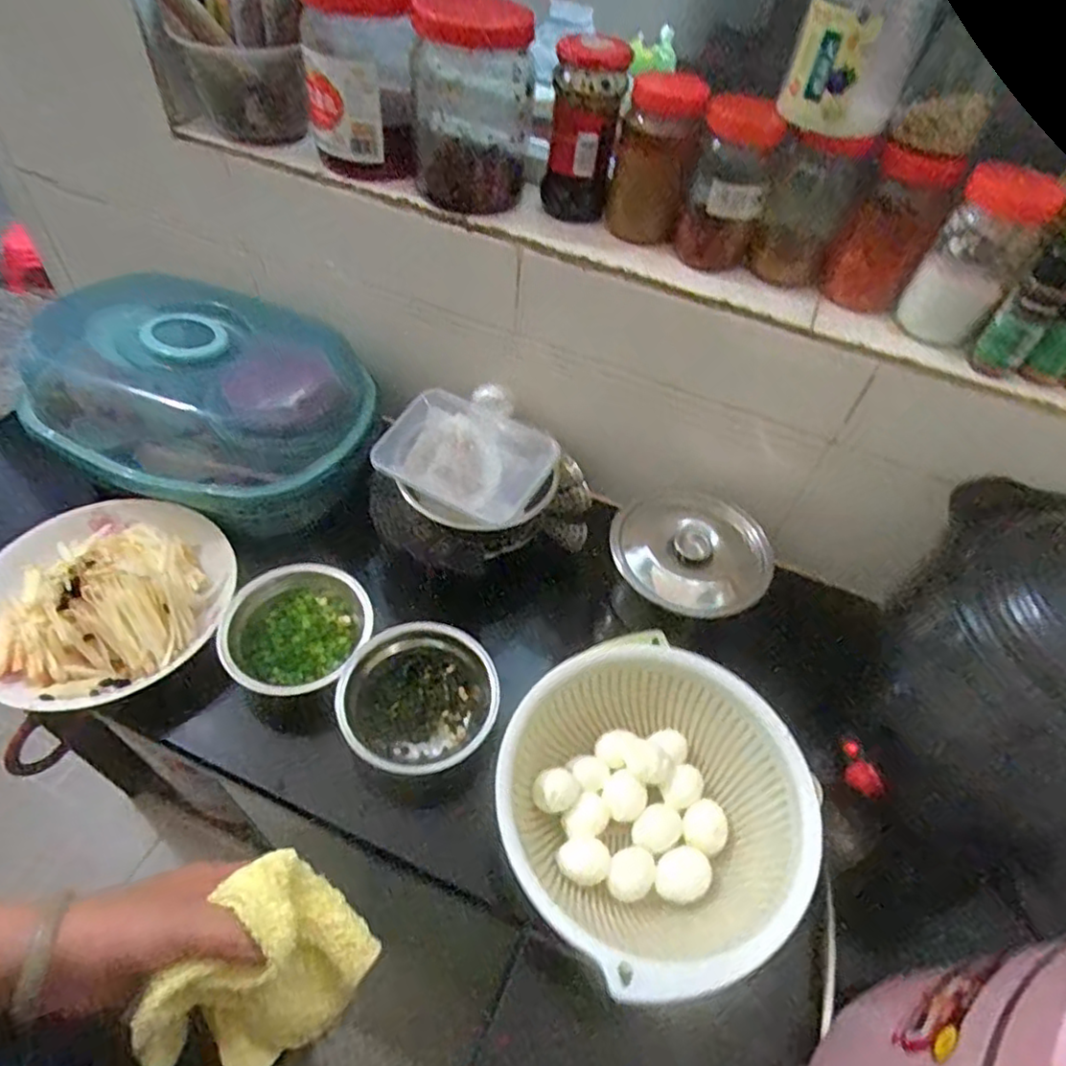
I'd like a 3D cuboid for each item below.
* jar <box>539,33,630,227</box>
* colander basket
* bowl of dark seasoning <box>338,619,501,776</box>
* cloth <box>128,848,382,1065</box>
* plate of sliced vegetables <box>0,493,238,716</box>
[{"bbox_3d":[0.047,-0.361,0.600,0.061,0.133,0.055,9,51,1],"label":"jar"},{"bbox_3d":[0.087,0.211,0.509,0.224,0.080,0.223,3,51,-4],"label":"colander basket"},{"bbox_3d":[-0.097,0.146,0.587,0.130,0.058,0.128,3,51,-4],"label":"bowl of dark seasoning"},{"bbox_3d":[-0.156,0.259,0.380,0.082,0.085,0.114,33,55,19],"label":"cloth"},{"bbox_3d":[-0.396,0.054,0.603,0.213,0.052,0.238,7,51,0],"label":"plate of sliced vegetables"}]

